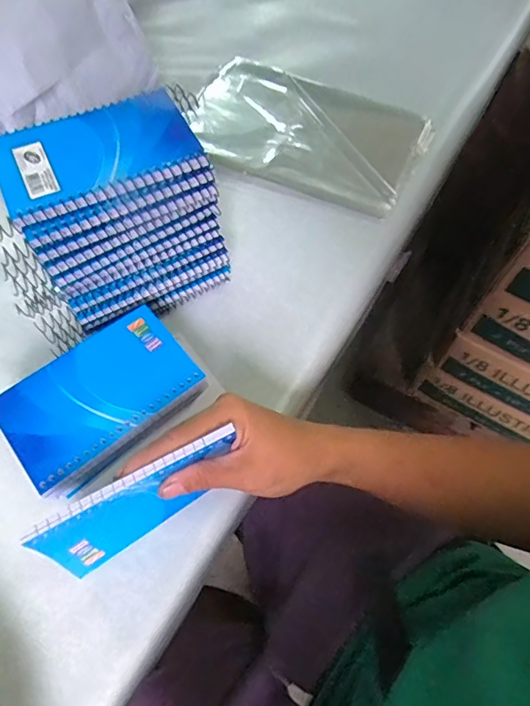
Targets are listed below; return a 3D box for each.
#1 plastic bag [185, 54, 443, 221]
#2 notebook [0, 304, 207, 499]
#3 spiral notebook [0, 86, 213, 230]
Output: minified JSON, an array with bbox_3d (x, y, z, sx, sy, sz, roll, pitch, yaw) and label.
[{"bbox_3d":[0.040,-0.245,0.512,0.255,0.019,0.162,24,64,11],"label":"plastic bag"},{"bbox_3d":[-0.115,0.029,0.333,0.128,0.010,0.087,-38,70,-19],"label":"notebook"},{"bbox_3d":[-0.113,-0.137,0.317,0.130,0.007,0.091,-21,65,-12],"label":"spiral notebook"}]

